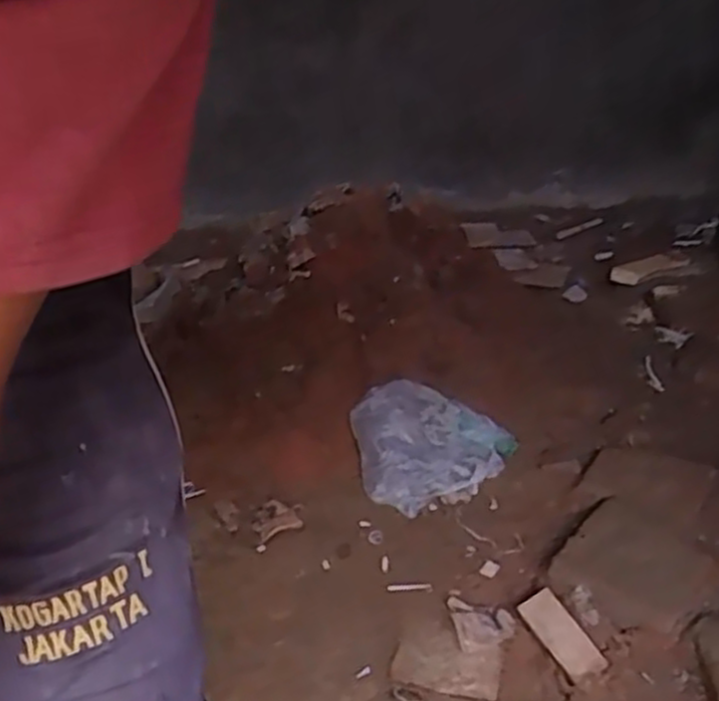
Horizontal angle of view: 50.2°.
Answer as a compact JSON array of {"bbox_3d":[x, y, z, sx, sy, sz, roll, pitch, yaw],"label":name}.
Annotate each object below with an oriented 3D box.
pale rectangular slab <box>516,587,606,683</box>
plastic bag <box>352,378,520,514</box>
[{"bbox_3d":[0.294,0.417,1.129,0.058,0.012,0.140,-37,45,-1],"label":"pale rectangular slab"},{"bbox_3d":[0.144,0.172,1.534,0.332,0.067,0.269,-16,57,-30],"label":"plastic bag"}]

